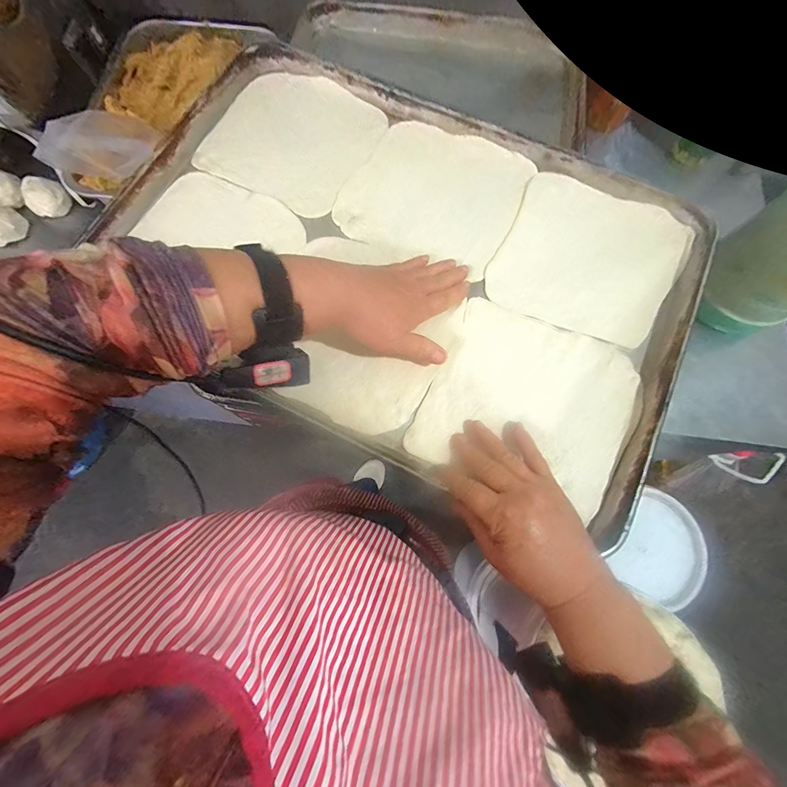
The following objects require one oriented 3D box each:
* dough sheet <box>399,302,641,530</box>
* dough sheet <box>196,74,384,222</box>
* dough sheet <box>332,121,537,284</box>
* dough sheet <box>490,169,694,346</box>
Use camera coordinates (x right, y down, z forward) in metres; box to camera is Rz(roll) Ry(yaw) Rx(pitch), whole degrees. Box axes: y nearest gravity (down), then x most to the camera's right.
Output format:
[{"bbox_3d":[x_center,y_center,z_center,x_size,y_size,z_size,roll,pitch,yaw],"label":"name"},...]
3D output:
[{"bbox_3d":[0.134,0.010,0.342,0.189,0.010,0.176,24,76,6],"label":"dough sheet"},{"bbox_3d":[-0.124,-0.318,0.429,0.189,0.008,0.191,28,77,7],"label":"dough sheet"},{"bbox_3d":[0.048,-0.234,0.407,0.188,0.007,0.191,28,77,7],"label":"dough sheet"},{"bbox_3d":[0.215,-0.149,0.383,0.181,0.008,0.180,26,79,7],"label":"dough sheet"}]

